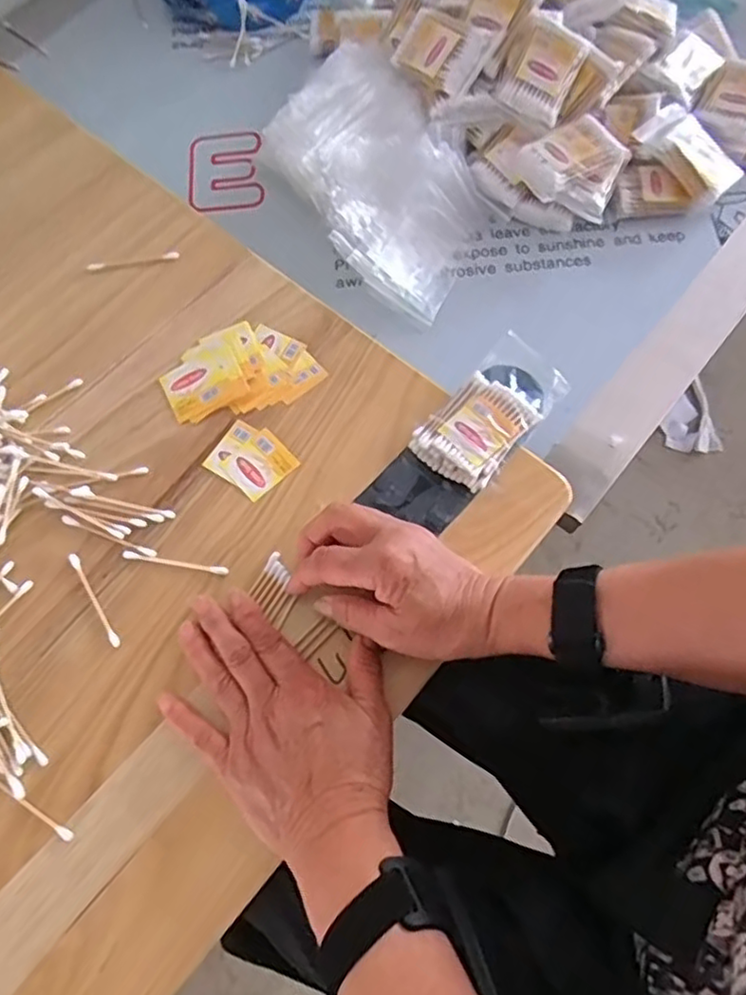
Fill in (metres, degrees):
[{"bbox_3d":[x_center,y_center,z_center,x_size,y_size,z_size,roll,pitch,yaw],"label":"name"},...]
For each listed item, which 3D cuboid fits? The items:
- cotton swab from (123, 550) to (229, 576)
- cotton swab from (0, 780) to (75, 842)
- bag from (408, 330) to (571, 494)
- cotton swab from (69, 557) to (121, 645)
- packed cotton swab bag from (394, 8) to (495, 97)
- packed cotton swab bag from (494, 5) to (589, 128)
[{"bbox_3d":[-0.132,0.043,0.439,0.072,0.004,0.006,10,69,2],"label":"cotton swab"},{"bbox_3d":[-0.204,0.179,0.385,0.072,0.004,0.006,31,71,10],"label":"cotton swab"},{"bbox_3d":[0.086,-0.062,0.476,0.061,0.015,0.120,39,73,13],"label":"bag"},{"bbox_3d":[-0.183,0.066,0.429,0.006,0.004,0.071,-31,73,-12],"label":"cotton swab"},{"bbox_3d":[0.058,-0.398,0.582,0.078,0.012,0.058,40,100,20],"label":"packed cotton swab bag"},{"bbox_3d":[0.147,-0.376,0.574,0.062,0.019,0.084,24,94,-1],"label":"packed cotton swab bag"}]

